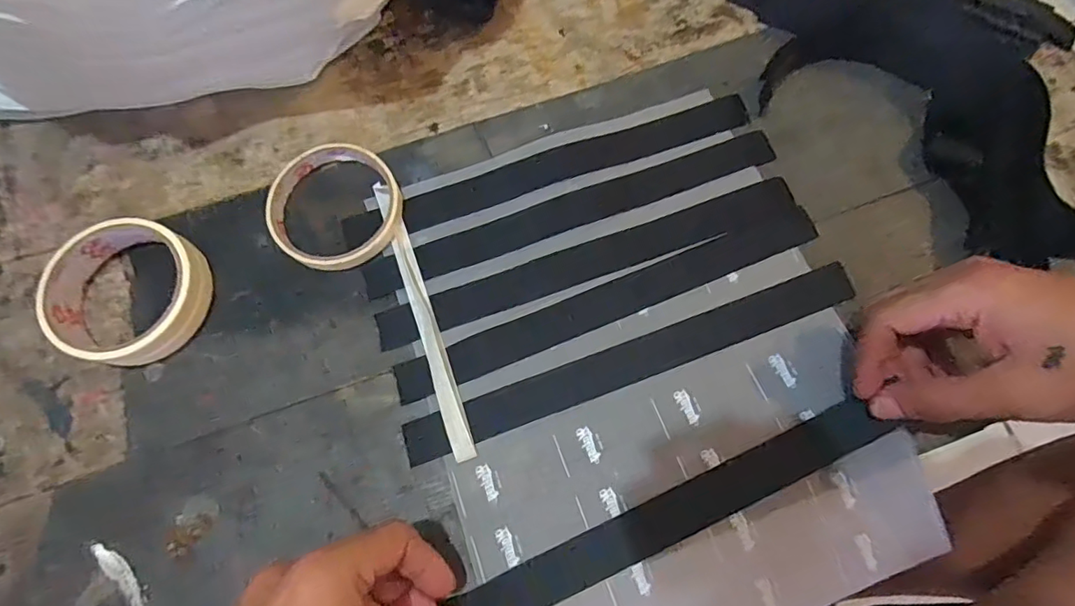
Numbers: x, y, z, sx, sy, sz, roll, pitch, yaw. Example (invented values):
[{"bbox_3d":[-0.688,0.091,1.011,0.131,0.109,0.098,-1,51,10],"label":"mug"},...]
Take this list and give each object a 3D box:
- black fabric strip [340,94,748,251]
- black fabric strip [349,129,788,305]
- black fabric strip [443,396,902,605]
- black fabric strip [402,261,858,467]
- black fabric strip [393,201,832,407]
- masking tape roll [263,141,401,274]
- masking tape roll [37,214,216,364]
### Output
[{"bbox_3d":[0.010,-0.092,0.363,0.288,0.006,0.028,-19,74,-5],"label":"black fabric strip"},{"bbox_3d":[0.025,-0.062,0.358,0.288,0.006,0.024,-20,78,-6],"label":"black fabric strip"},{"bbox_3d":[0.074,0.119,0.292,0.246,0.011,0.026,-25,73,-4],"label":"black fabric strip"},{"bbox_3d":[0.059,0.035,0.325,0.287,0.006,0.025,-20,73,-4],"label":"black fabric strip"},{"bbox_3d":[0.046,-0.001,0.335,0.280,0.006,0.025,-22,74,-6],"label":"black fabric strip"},{"bbox_3d":[-0.135,-0.065,0.352,0.088,0.015,0.084,0,73,1],"label":"masking tape roll"},{"bbox_3d":[-0.254,-0.007,0.326,0.088,0.027,0.085,0,73,1],"label":"masking tape roll"}]

